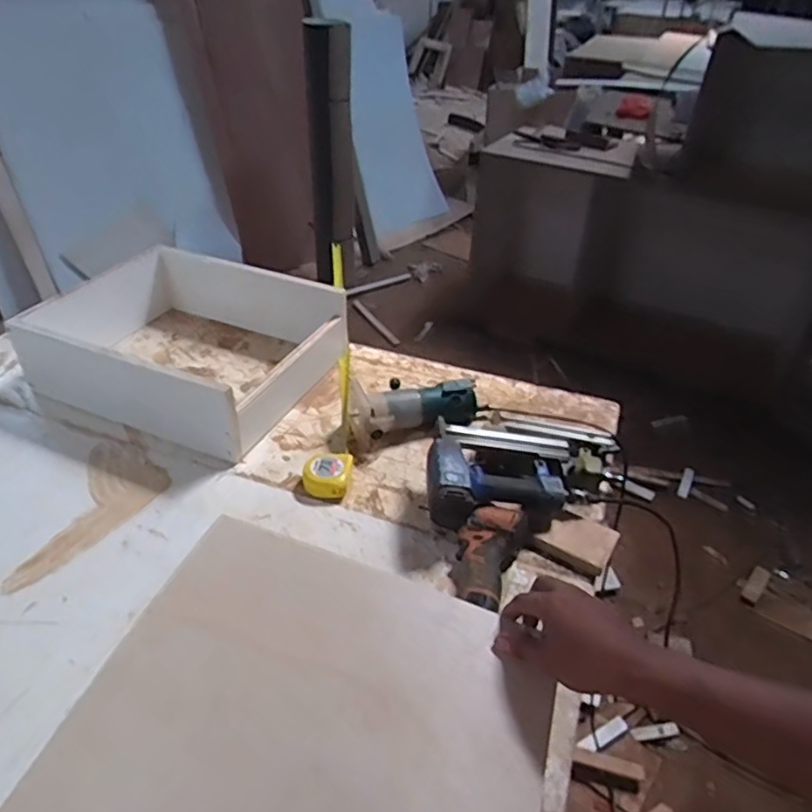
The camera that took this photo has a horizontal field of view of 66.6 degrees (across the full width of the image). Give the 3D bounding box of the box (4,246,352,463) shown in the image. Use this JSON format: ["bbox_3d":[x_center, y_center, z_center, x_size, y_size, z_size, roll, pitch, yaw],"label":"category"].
[{"bbox_3d":[-0.397,-0.126,1.148,0.458,0.143,0.393,15,39,15],"label":"box"}]

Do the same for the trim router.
[{"bbox_3d":[0.022,0.009,1.057,0.233,0.079,0.104,-4,38,-10],"label":"trim router"}]

